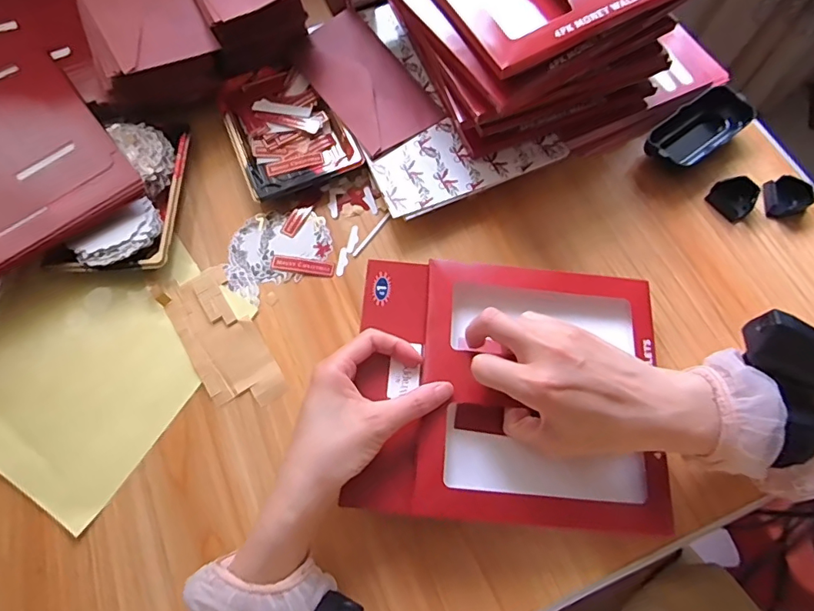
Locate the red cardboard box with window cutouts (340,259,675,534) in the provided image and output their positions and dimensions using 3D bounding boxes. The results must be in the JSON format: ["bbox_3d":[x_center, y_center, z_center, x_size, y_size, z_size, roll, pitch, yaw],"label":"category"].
[{"bbox_3d":[0.078,0.060,0.373,0.227,0.031,0.194,3,66,4],"label":"red cardboard box with window cutouts"}]

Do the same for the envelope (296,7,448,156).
[{"bbox_3d":[-0.048,-0.237,0.506,0.090,0.010,0.181,-32,72,-11],"label":"envelope"}]

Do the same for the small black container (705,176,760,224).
[{"bbox_3d":[0.310,-0.103,0.459,0.035,0.015,0.037,-32,72,-11],"label":"small black container"}]

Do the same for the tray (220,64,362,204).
[{"bbox_3d":[-0.126,-0.184,0.506,0.109,0.027,0.151,-23,70,-8],"label":"tray"}]

